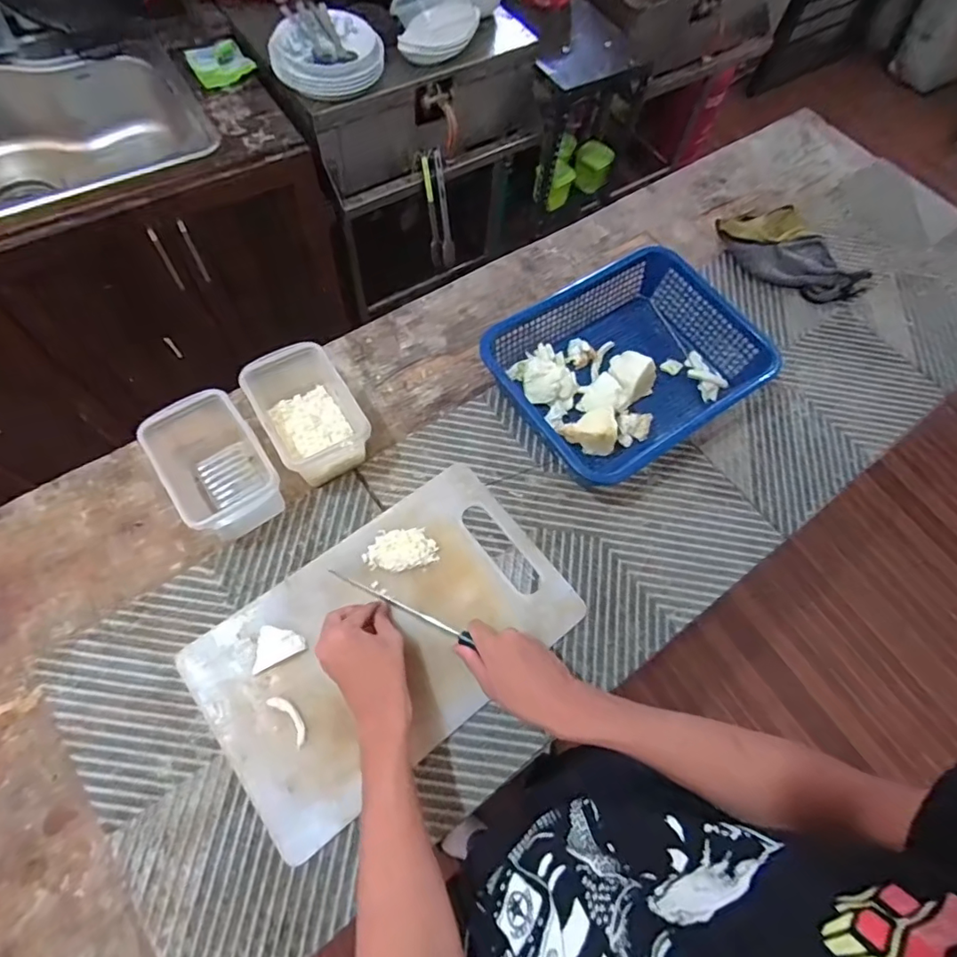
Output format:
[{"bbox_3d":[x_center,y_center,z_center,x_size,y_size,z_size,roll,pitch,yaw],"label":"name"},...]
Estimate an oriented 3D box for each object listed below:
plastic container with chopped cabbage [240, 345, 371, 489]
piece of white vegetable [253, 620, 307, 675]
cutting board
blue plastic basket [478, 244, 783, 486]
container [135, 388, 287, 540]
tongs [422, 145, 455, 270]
[{"bbox_3d":[-0.209,-0.076,0.662,0.101,0.098,0.172,-30,70,-15],"label":"plastic container with chopped cabbage"},{"bbox_3d":[-0.223,0.180,0.584,0.058,0.008,0.041,-24,69,-13],"label":"piece of white vegetable"},{"bbox_3d":[-0.099,0.174,0.599,0.393,0.016,0.244,-35,72,-17],"label":"cutting board"},{"bbox_3d":[0.185,-0.159,0.726,0.324,0.099,0.229,-29,70,-15],"label":"blue plastic basket"},{"bbox_3d":[-0.310,-0.016,0.628,0.108,0.097,0.171,-35,72,-17],"label":"container"},{"bbox_3d":[-0.101,-0.655,1.315,0.058,0.268,0.019,1,51,8],"label":"tongs"}]

